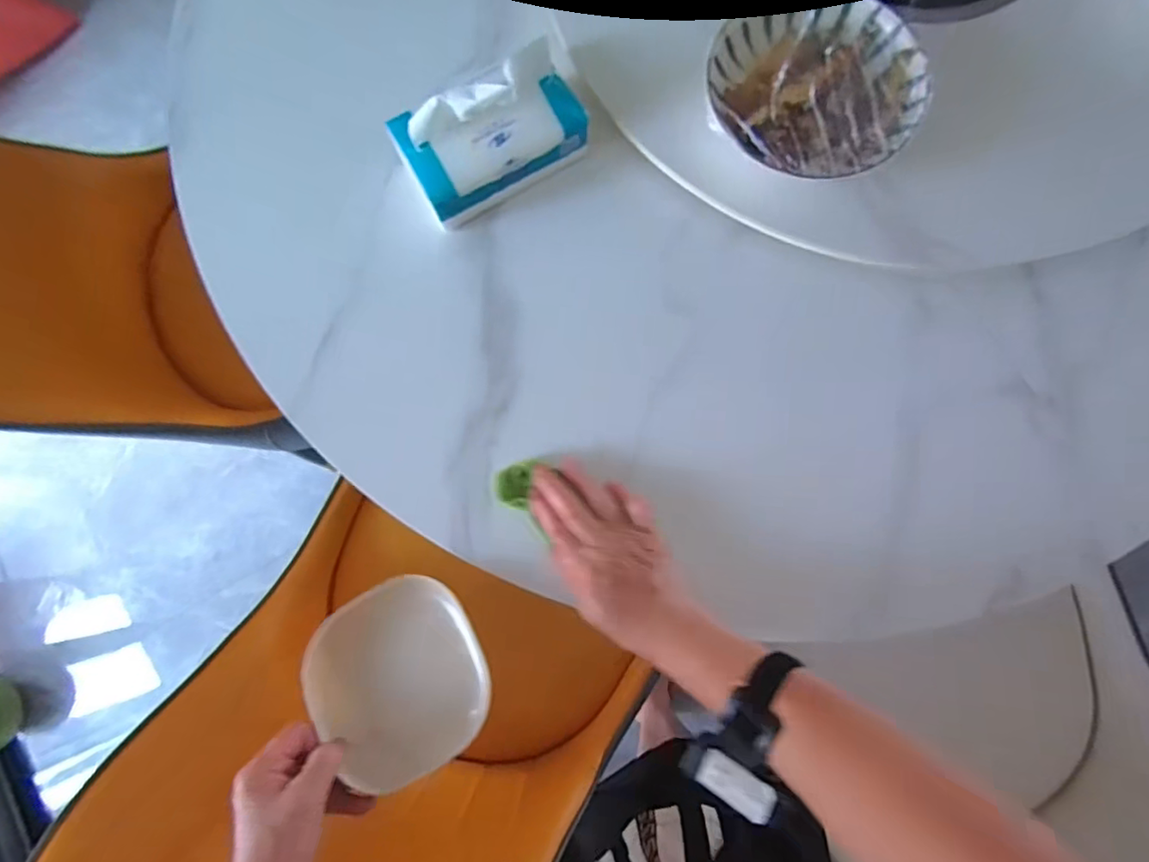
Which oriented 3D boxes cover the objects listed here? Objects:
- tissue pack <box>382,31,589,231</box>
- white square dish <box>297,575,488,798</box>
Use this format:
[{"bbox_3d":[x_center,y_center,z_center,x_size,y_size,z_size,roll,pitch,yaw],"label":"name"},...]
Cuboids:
[{"bbox_3d":[-0.076,-0.264,0.492,0.158,0.085,0.087,-30,81,-2],"label":"tissue pack"},{"bbox_3d":[-0.142,0.196,0.441,0.134,0.030,0.137,-29,83,-3],"label":"white square dish"}]

